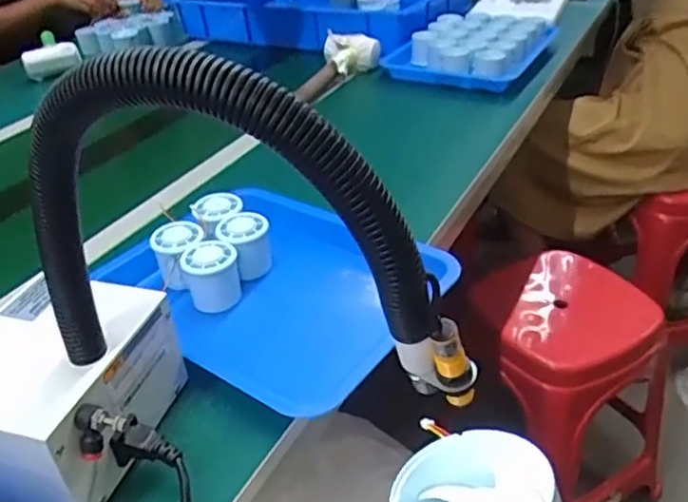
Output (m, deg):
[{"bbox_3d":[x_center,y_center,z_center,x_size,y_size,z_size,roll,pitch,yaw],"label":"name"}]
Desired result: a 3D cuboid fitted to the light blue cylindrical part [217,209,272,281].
[{"bbox_3d":[-0.108,-0.005,0.706,0.055,0.056,0.059,-12,35,-10],"label":"light blue cylindrical part"}]

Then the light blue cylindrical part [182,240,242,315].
[{"bbox_3d":[-0.137,0.027,0.666,0.051,0.061,0.055,-3,34,2],"label":"light blue cylindrical part"}]

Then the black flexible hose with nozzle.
[{"bbox_3d":[-0.070,-0.008,0.368,0.285,0.213,0.032,6,36,15],"label":"black flexible hose with nozzle"}]

